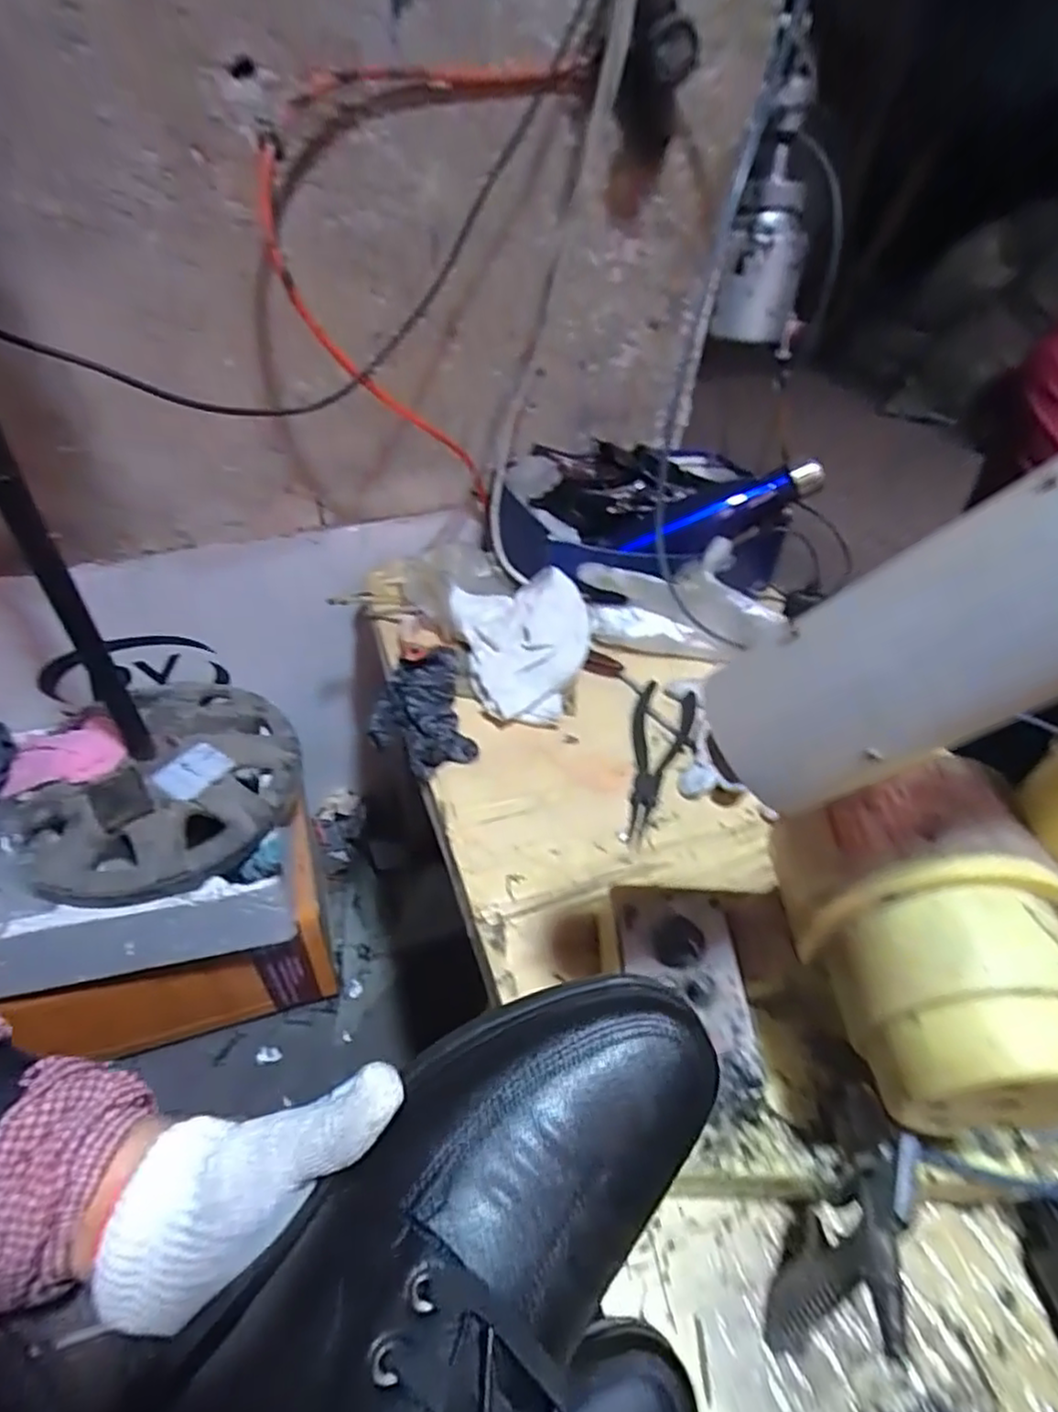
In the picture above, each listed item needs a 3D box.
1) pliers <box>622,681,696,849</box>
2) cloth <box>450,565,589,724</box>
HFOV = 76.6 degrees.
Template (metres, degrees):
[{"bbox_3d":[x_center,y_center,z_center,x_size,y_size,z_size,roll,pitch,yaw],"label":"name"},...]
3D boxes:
[{"bbox_3d":[0.116,0.040,0.616,0.053,0.011,0.203,16,44,11],"label":"pliers"},{"bbox_3d":[-0.002,-0.069,0.676,0.134,0.070,0.177,-7,44,-13],"label":"cloth"}]

